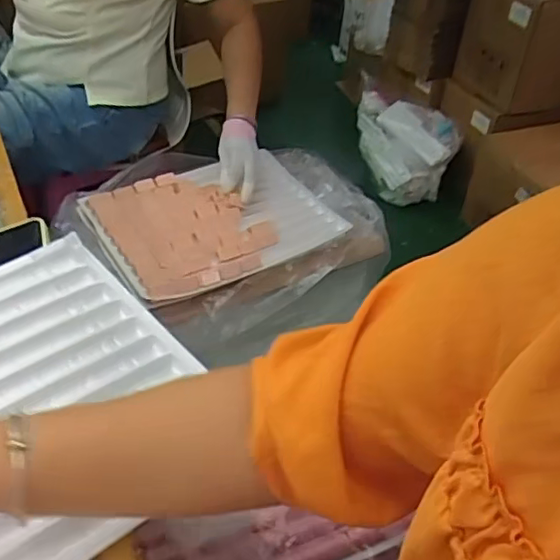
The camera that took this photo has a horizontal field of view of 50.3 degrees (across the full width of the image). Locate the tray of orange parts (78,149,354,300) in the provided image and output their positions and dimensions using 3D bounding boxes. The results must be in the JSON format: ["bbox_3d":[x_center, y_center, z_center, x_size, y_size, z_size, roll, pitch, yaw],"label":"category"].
[{"bbox_3d":[-0.107,-0.117,1.064,0.405,0.029,0.304,-23,48,-28],"label":"tray of orange parts"}]

